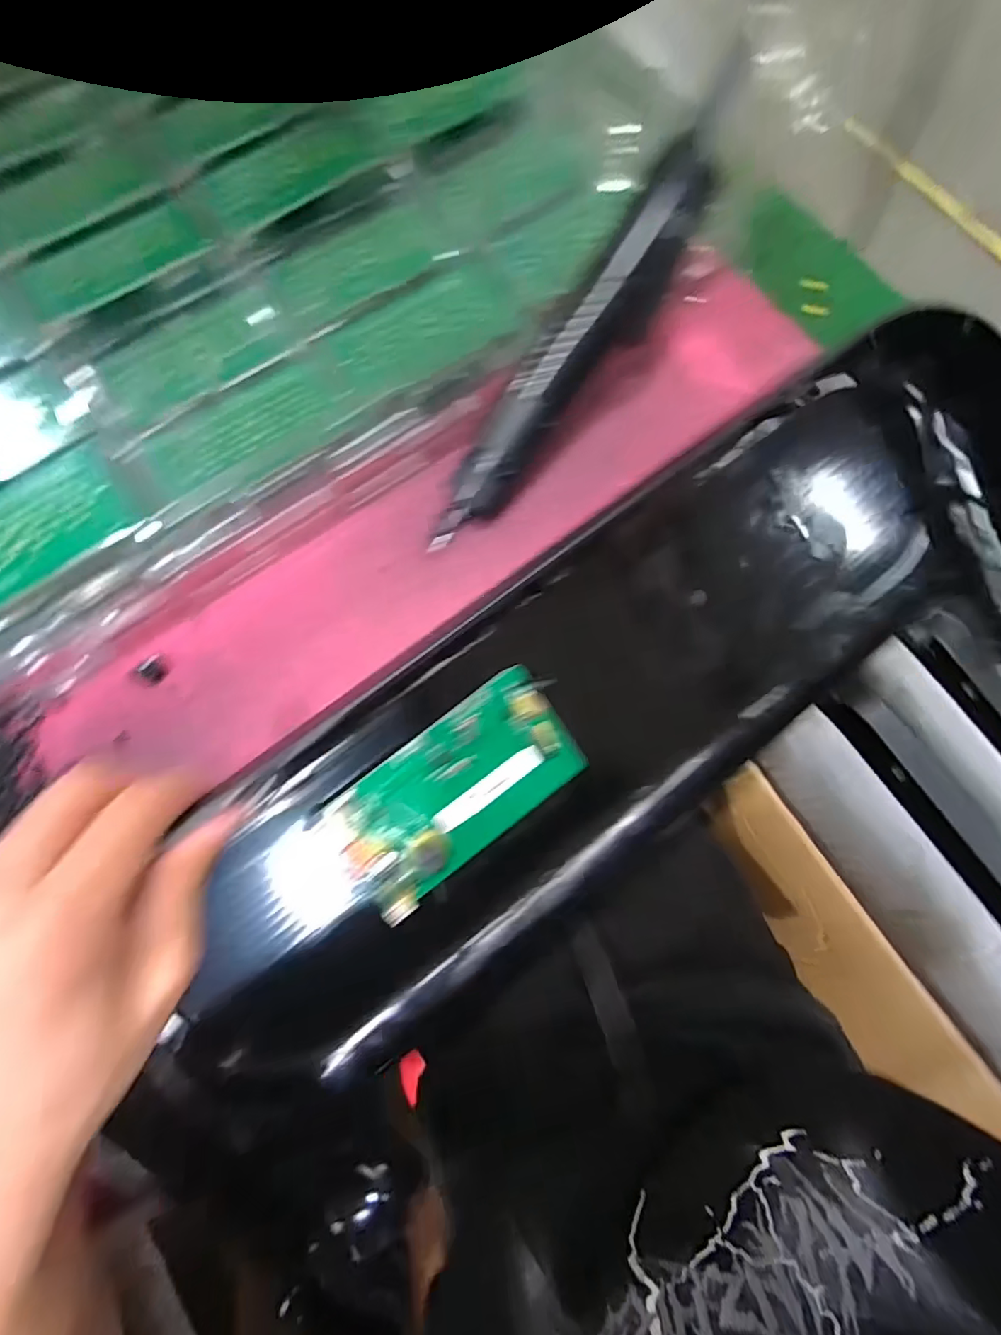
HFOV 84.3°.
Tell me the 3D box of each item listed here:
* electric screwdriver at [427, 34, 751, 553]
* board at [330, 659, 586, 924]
[{"bbox_3d":[0.043,-0.170,0.286,0.033,0.037,0.254,39,103,9],"label":"electric screwdriver"},{"bbox_3d":[-0.018,0.054,0.243,0.110,0.007,0.061,-36,106,-9],"label":"board"}]

